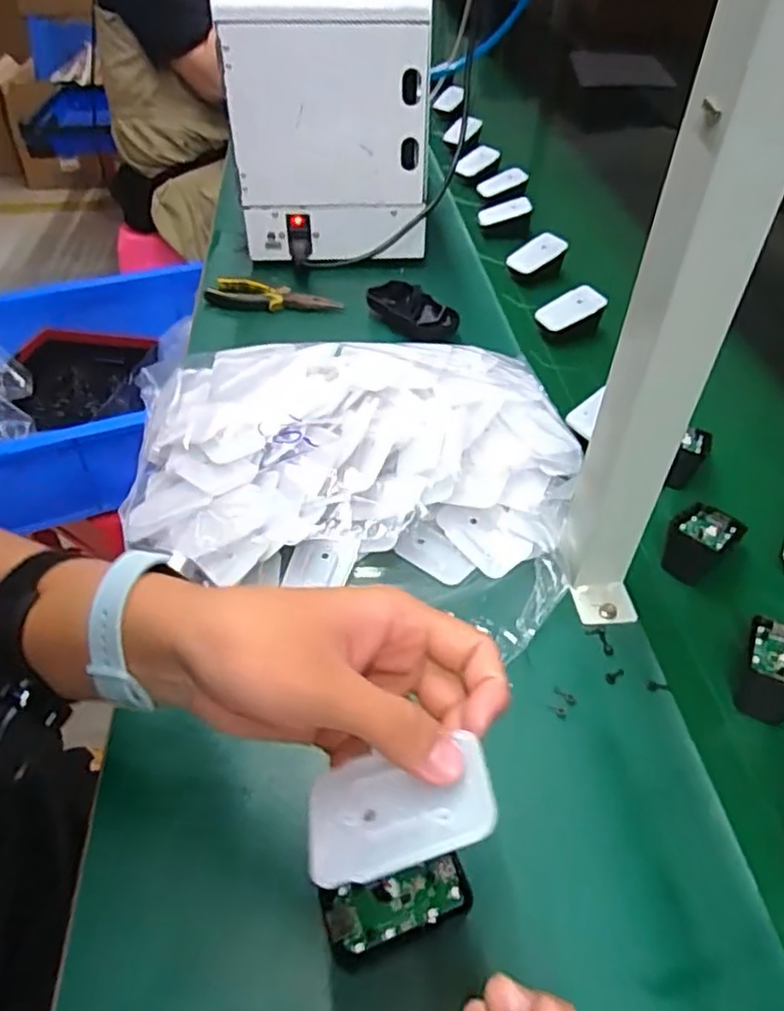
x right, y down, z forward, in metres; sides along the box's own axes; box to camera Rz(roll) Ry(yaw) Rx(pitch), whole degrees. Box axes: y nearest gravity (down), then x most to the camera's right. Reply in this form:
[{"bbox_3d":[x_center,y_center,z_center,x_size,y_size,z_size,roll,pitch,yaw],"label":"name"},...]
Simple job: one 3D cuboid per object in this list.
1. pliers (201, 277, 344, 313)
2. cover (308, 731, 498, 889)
[{"bbox_3d":[-0.135,-0.231,0.764,0.152,0.022,0.042,11,47,11],"label":"pliers"},{"bbox_3d":[0.002,0.110,0.245,0.068,0.005,0.041,-19,40,5],"label":"cover"}]

